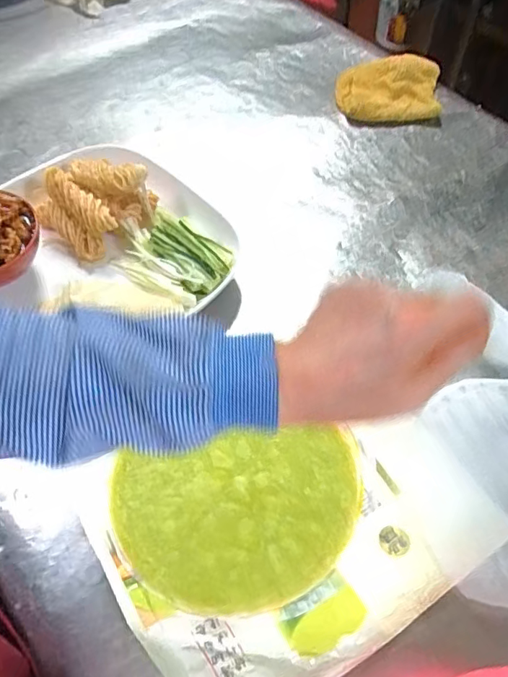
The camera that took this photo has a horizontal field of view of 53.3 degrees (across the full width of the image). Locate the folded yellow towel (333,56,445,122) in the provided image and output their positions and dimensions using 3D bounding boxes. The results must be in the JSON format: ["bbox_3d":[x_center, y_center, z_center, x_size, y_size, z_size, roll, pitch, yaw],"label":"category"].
[{"bbox_3d":[0.188,-0.346,0.703,0.142,0.030,0.120,1,56,2],"label":"folded yellow towel"}]

